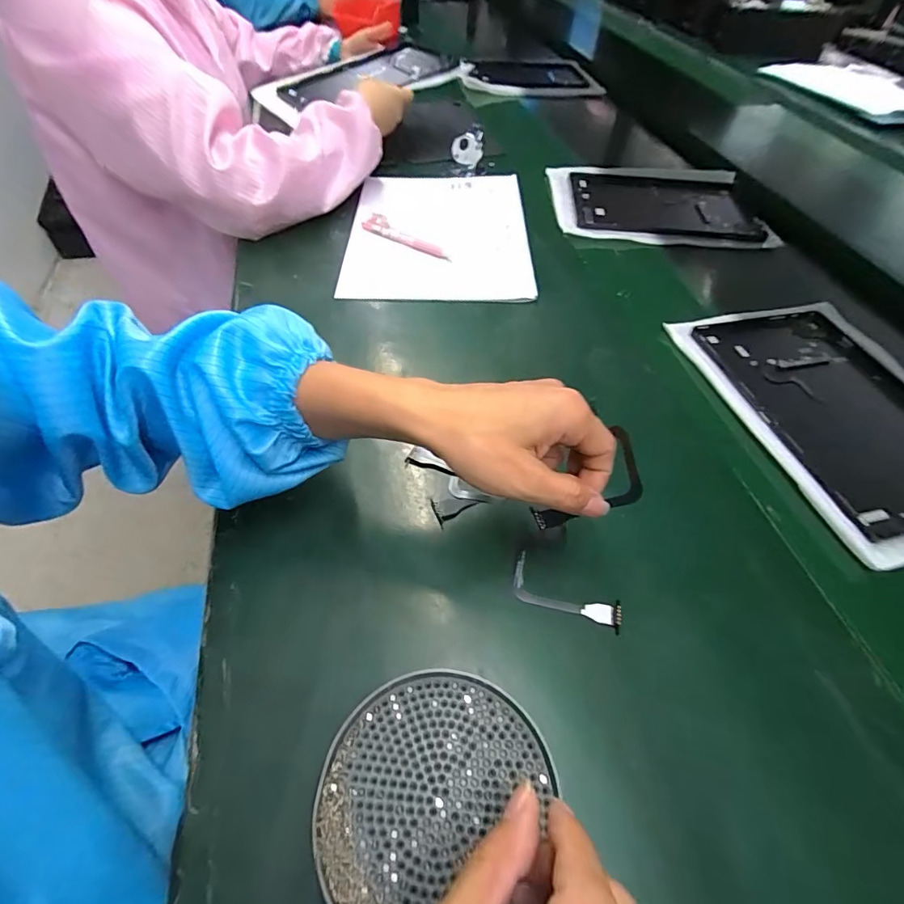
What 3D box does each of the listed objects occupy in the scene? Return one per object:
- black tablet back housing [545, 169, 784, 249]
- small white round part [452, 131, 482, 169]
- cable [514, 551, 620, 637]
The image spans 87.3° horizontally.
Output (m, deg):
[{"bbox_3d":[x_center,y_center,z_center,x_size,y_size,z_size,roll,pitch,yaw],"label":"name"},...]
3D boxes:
[{"bbox_3d":[0.287,-0.351,0.670,0.281,0.016,0.208,2,52,0],"label":"black tablet back housing"},{"bbox_3d":[0.022,-0.439,0.683,0.042,0.052,0.025,-4,80,-1],"label":"small white round part"},{"bbox_3d":[0.072,0.092,0.300,0.071,0.004,0.028,24,53,14],"label":"cable"}]

